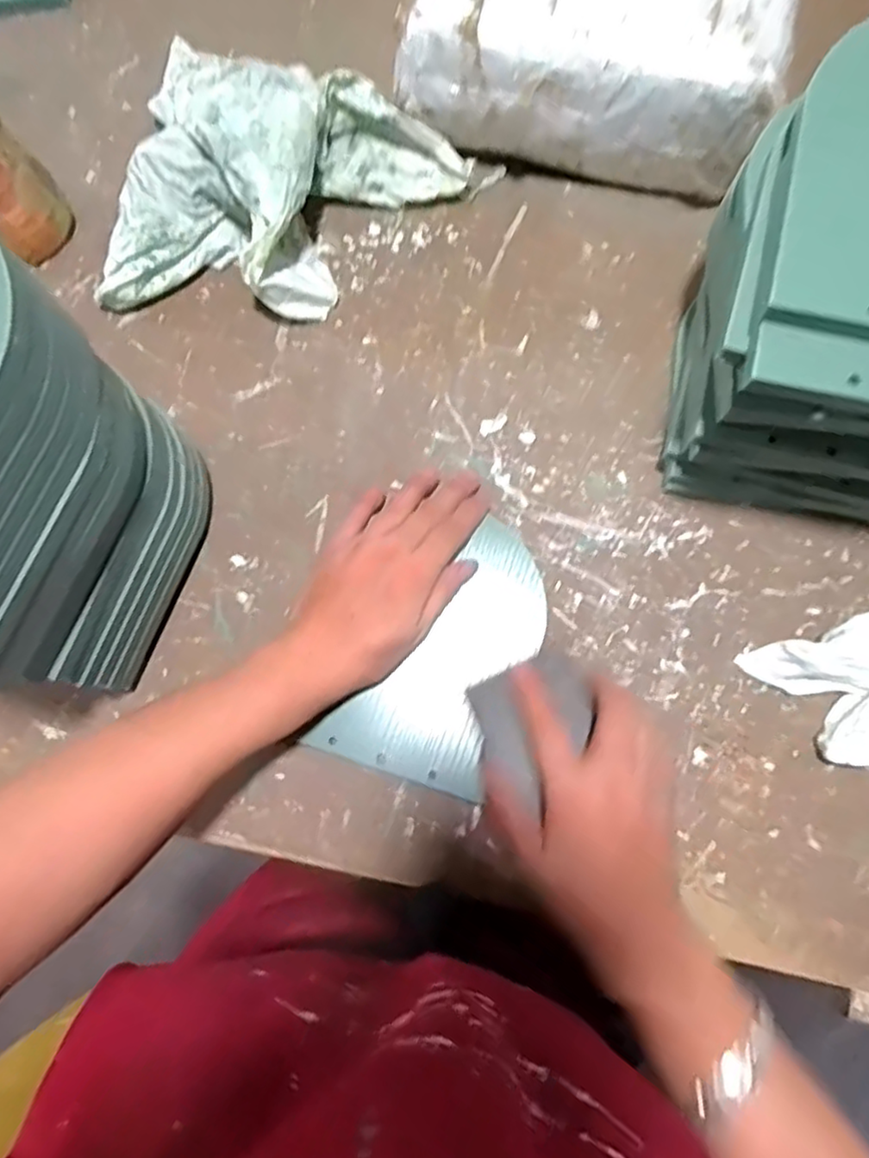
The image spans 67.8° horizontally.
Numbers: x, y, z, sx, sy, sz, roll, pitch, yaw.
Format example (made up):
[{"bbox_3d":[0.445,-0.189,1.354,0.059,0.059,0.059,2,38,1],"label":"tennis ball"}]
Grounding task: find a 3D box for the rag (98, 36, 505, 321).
[{"bbox_3d":[-0.097,-0.268,0.438,0.244,0.078,0.182,10,80,3],"label":"rag"}]

